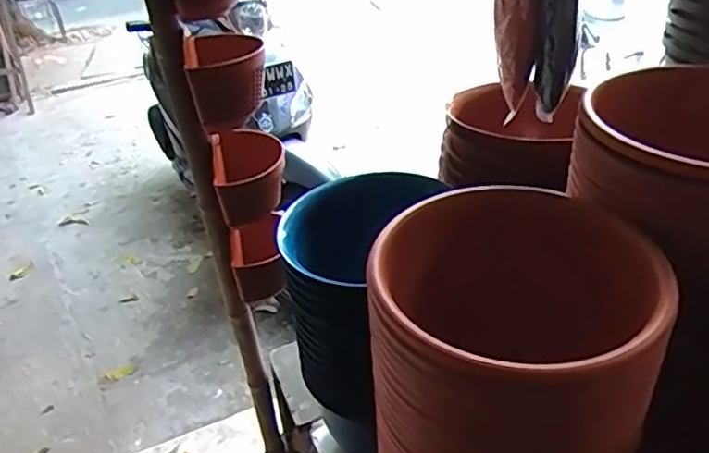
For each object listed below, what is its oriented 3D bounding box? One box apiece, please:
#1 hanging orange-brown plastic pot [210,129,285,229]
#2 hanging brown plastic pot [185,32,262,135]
[{"bbox_3d":[-0.182,-0.093,1.081,0.126,0.139,0.118,-11,33,-6],"label":"hanging orange-brown plastic pot"},{"bbox_3d":[-0.211,-0.251,1.011,0.125,0.129,0.227,-14,34,-11],"label":"hanging brown plastic pot"}]

